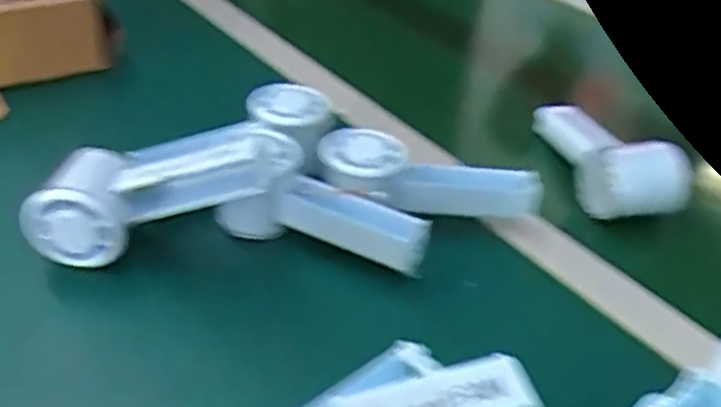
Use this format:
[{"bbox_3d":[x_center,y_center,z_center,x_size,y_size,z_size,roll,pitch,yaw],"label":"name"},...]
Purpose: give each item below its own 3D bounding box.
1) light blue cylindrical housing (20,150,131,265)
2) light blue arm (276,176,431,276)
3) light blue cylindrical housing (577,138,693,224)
[{"bbox_3d":[-0.180,0.001,0.445,0.060,0.057,0.056,-4,38,-13],"label":"light blue cylindrical housing"},{"bbox_3d":[-0.004,0.013,0.465,0.100,0.036,0.026,18,38,16],"label":"light blue arm"},{"bbox_3d":[0.211,-0.016,0.535,0.080,0.048,0.047,-7,38,-17],"label":"light blue cylindrical housing"}]

